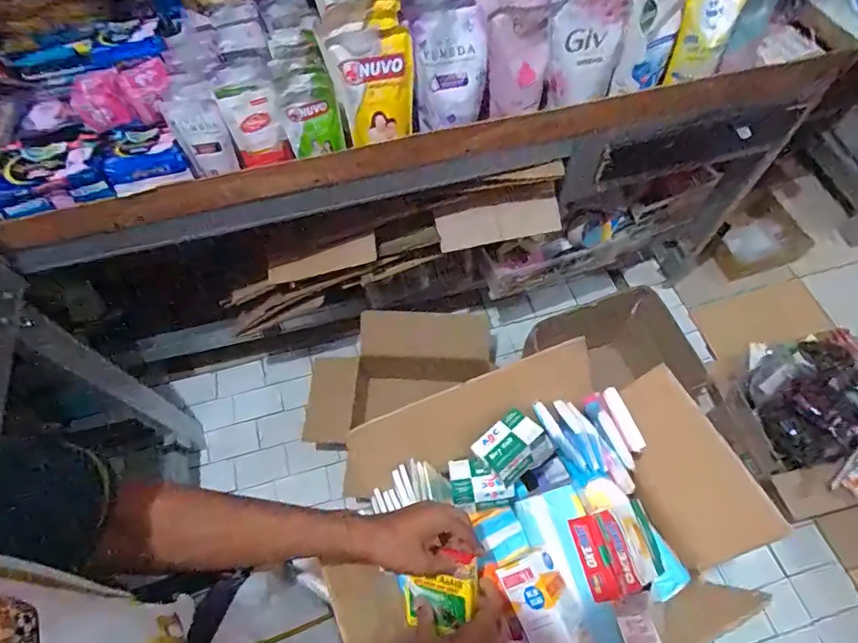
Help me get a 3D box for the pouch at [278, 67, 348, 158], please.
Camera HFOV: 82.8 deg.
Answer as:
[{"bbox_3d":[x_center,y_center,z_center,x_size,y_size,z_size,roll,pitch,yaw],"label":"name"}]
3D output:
[{"bbox_3d":[-0.196,-0.341,0.809,0.091,0.120,0.035,-12,39,0],"label":"pouch"}]

